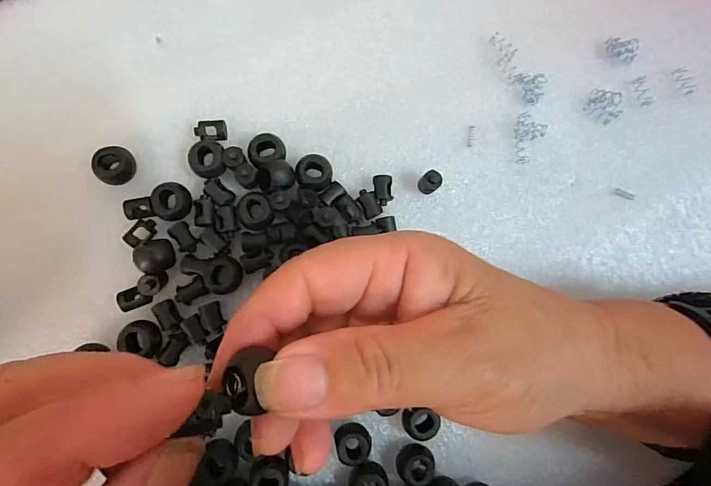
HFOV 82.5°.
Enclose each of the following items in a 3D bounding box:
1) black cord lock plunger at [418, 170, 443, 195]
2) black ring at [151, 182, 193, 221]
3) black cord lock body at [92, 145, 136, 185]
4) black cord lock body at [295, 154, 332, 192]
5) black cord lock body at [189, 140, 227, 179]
[{"bbox_3d":[0.037,-0.030,0.204,0.009,0.014,0.008,41,83,0],"label":"black cord lock plunger"},{"bbox_3d":[-0.086,-0.019,0.192,0.015,0.010,0.017,3,84,-5],"label":"black ring"},{"bbox_3d":[-0.113,-0.036,0.191,0.014,0.011,0.018,31,83,-1],"label":"black cord lock body"},{"bbox_3d":[-0.020,-0.034,0.200,0.017,0.012,0.017,0,84,-5],"label":"black cord lock body"},{"bbox_3d":[-0.071,-0.040,0.196,0.016,0.012,0.018,-12,86,-6],"label":"black cord lock body"}]

